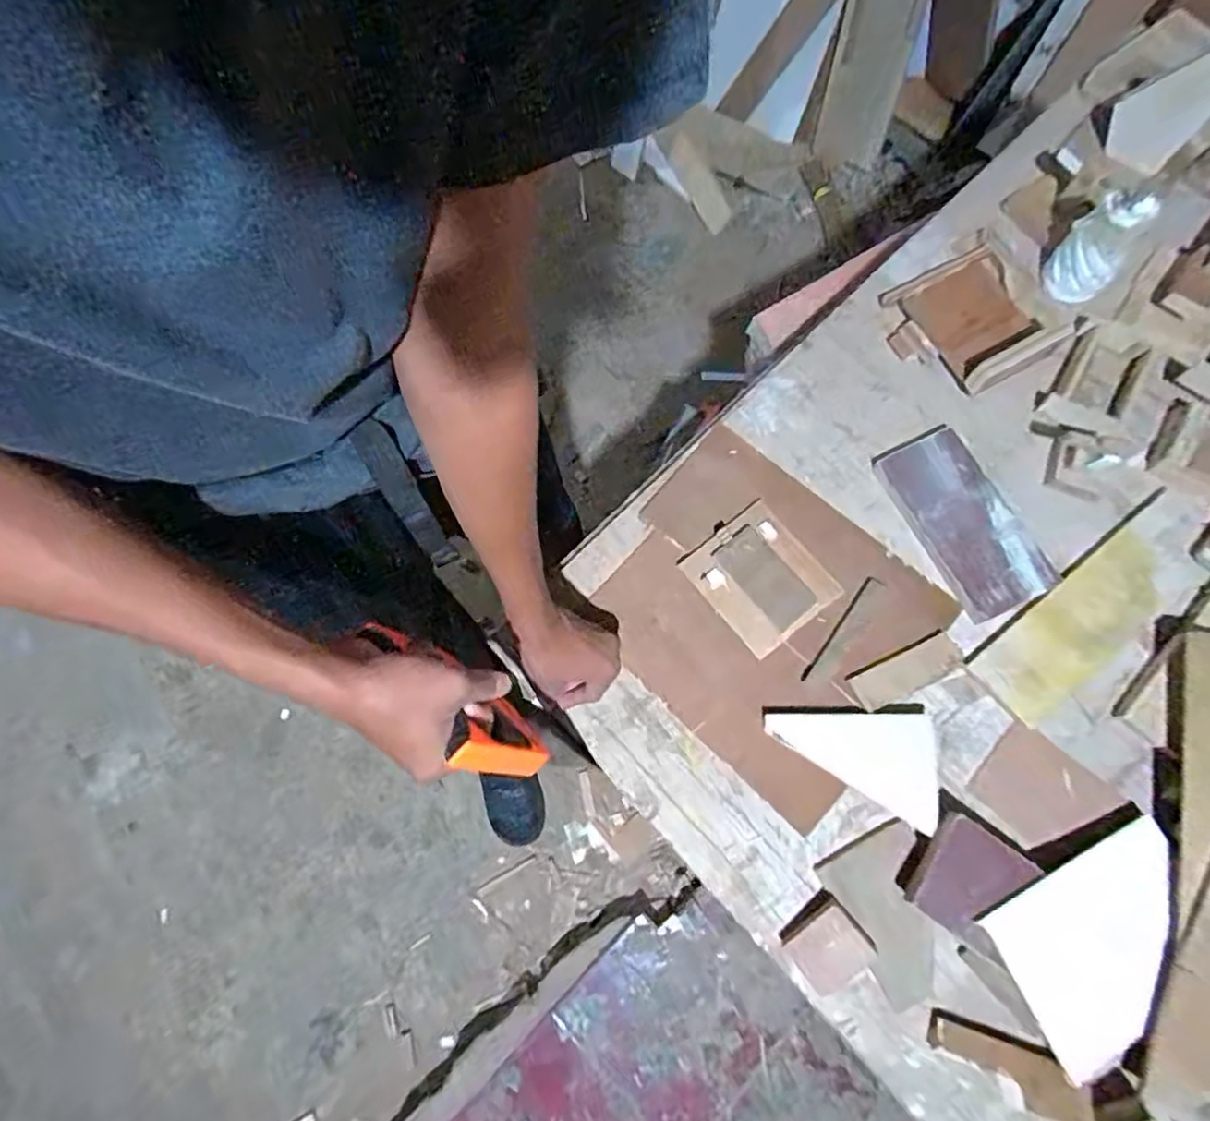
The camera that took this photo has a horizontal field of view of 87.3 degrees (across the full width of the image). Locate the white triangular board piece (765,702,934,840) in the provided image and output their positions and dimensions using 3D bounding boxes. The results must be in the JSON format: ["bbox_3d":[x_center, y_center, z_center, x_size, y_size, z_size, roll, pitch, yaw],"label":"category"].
[{"bbox_3d":[0.246,0.169,0.609,0.168,0.013,0.096,30,75,10],"label":"white triangular board piece"}]

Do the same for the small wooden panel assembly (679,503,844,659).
[{"bbox_3d":[0.159,0.015,0.652,0.113,0.017,0.130,-36,75,-10],"label":"small wooden panel assembly"}]

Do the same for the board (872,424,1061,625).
[{"bbox_3d":[0.368,-0.042,0.655,0.092,0.012,0.196,-28,74,7],"label":"board"}]

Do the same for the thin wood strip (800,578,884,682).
[{"bbox_3d":[0.243,0.073,0.642,0.026,0.009,0.125,36,76,11],"label":"thin wood strip"}]

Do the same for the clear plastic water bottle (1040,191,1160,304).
[{"bbox_3d":[0.518,-0.328,0.674,0.061,0.103,0.058,0,72,1],"label":"clear plastic water bottle"}]

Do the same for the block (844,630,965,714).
[{"bbox_3d":[0.292,0.108,0.621,0.105,0.012,0.042,-24,74,-6],"label":"block"}]

